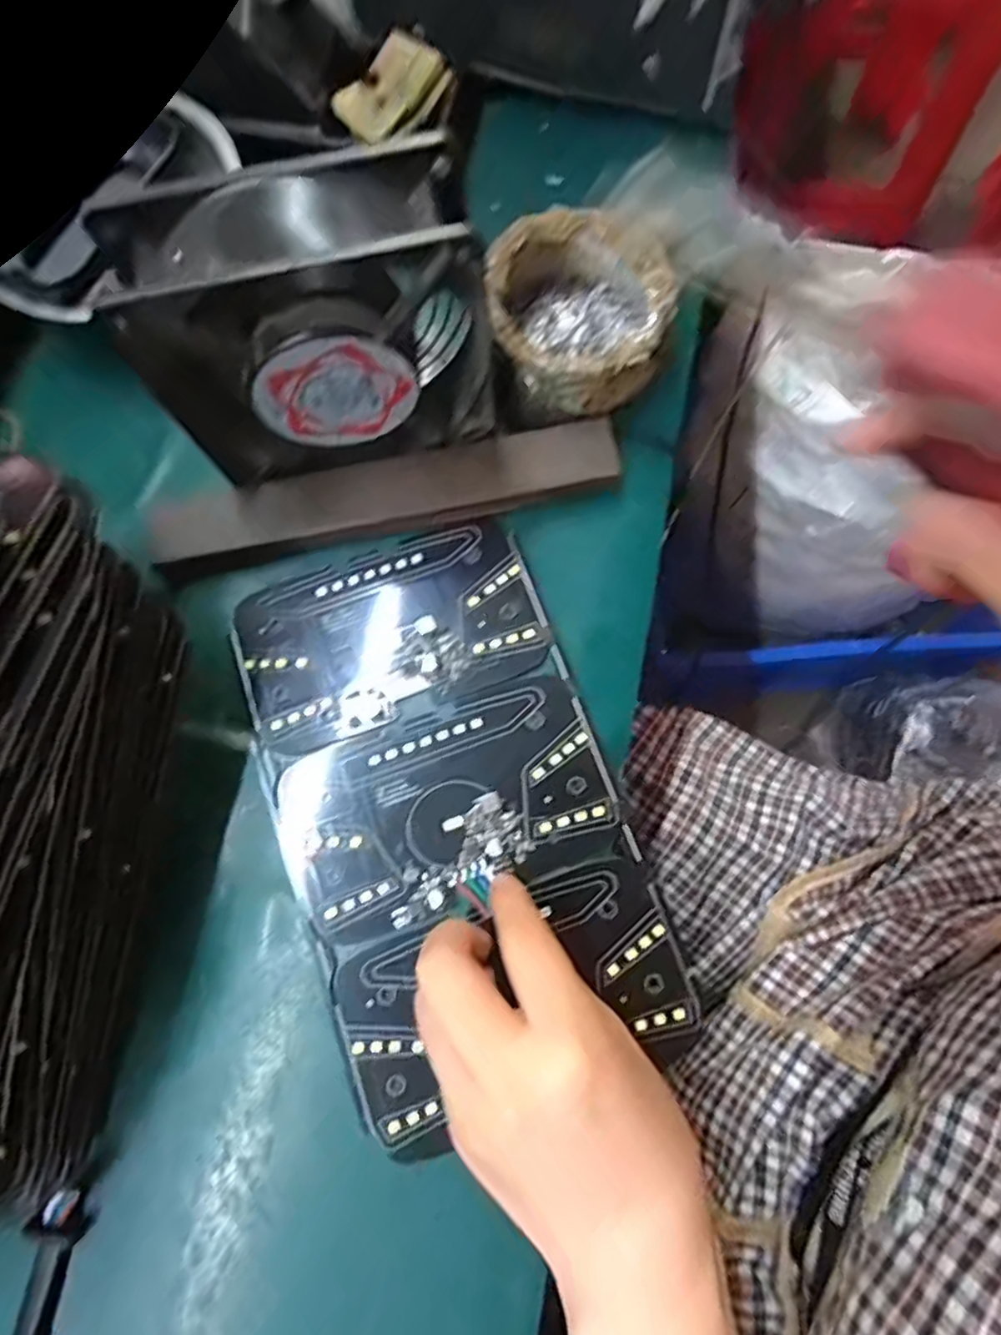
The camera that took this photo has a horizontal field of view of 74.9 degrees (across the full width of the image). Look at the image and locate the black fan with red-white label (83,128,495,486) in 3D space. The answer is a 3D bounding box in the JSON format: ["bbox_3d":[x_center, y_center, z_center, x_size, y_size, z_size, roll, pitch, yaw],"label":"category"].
[{"bbox_3d":[-0.067,-0.122,0.243,0.121,0.102,0.046,-14,77,-4],"label":"black fan with red-white label"}]

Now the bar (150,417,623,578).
[{"bbox_3d":[-0.051,-0.079,0.292,0.204,0.017,0.035,-13,77,-4],"label":"bar"}]

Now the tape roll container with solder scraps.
[{"bbox_3d":[0.037,-0.160,0.298,0.084,0.035,0.087,0,76,-1],"label":"tape roll container with solder scraps"}]

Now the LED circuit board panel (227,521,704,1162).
[{"bbox_3d":[-0.023,0.053,0.271,0.134,0.010,0.224,-19,77,-5],"label":"LED circuit board panel"}]

